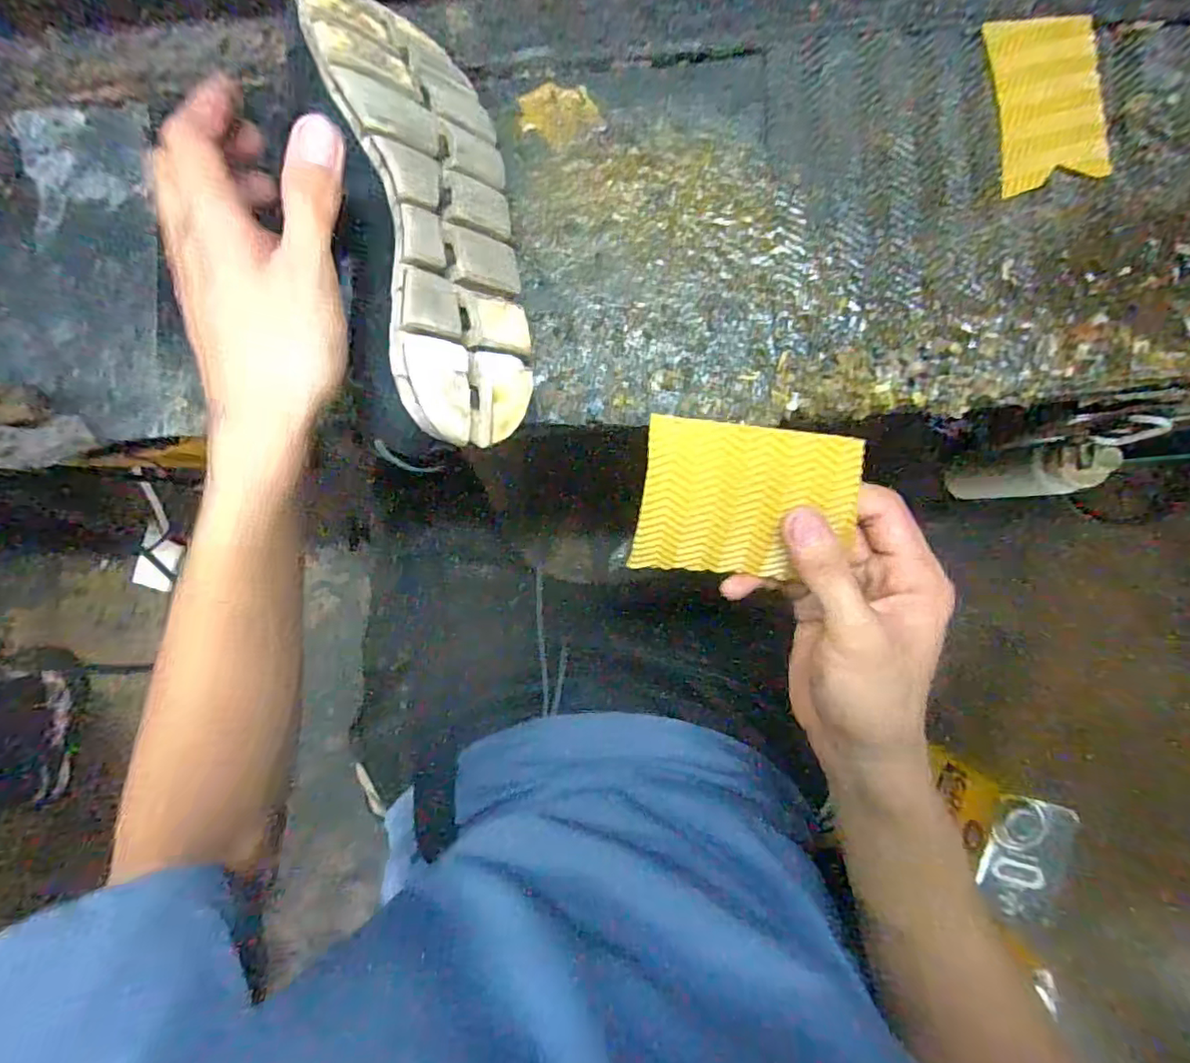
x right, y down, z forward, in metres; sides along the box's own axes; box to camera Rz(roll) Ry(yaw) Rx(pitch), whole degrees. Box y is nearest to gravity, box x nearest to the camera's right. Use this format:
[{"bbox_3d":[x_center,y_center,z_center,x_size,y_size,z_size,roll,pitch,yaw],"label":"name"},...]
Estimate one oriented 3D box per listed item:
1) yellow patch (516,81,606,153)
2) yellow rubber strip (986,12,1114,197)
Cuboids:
[{"bbox_3d":[-0.024,-0.271,0.382,0.048,0.004,0.040,-27,90,1],"label":"yellow patch"},{"bbox_3d":[0.288,-0.270,0.371,0.069,0.008,0.108,-4,91,1],"label":"yellow rubber strip"}]

